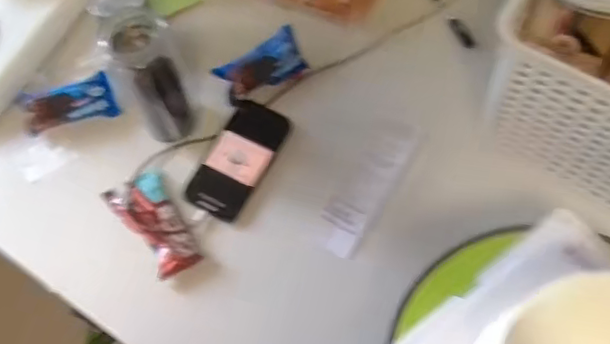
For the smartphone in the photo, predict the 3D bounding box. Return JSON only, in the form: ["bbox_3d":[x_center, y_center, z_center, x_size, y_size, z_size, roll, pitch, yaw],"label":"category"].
[{"bbox_3d":[-0.078,-0.016,0.722,0.073,0.014,0.146,24,69,14],"label":"smartphone"}]

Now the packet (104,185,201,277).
[{"bbox_3d":[-0.172,0.060,0.687,0.054,0.014,0.128,-35,68,-12],"label":"packet"}]

